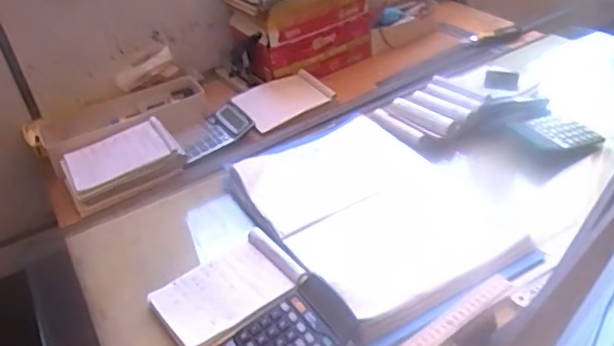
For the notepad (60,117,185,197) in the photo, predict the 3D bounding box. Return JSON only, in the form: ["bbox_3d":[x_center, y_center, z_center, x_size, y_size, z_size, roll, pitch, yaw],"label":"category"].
[{"bbox_3d":[-0.363,-0.039,1.122,0.207,0.024,0.138,-27,44,-21],"label":"notepad"}]

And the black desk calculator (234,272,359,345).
[{"bbox_3d":[-0.016,0.204,0.745,0.145,0.036,0.118,-27,41,-25],"label":"black desk calculator"}]

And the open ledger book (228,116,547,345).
[{"bbox_3d":[0.100,0.058,0.941,0.337,0.047,0.498,-21,36,-25],"label":"open ledger book"}]

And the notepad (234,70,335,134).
[{"bbox_3d":[-0.056,-0.164,1.275,0.205,0.031,0.141,-31,40,-29],"label":"notepad"}]

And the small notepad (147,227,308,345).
[{"bbox_3d":[-0.115,0.166,0.829,0.195,0.029,0.145,-27,41,-24],"label":"small notepad"}]

